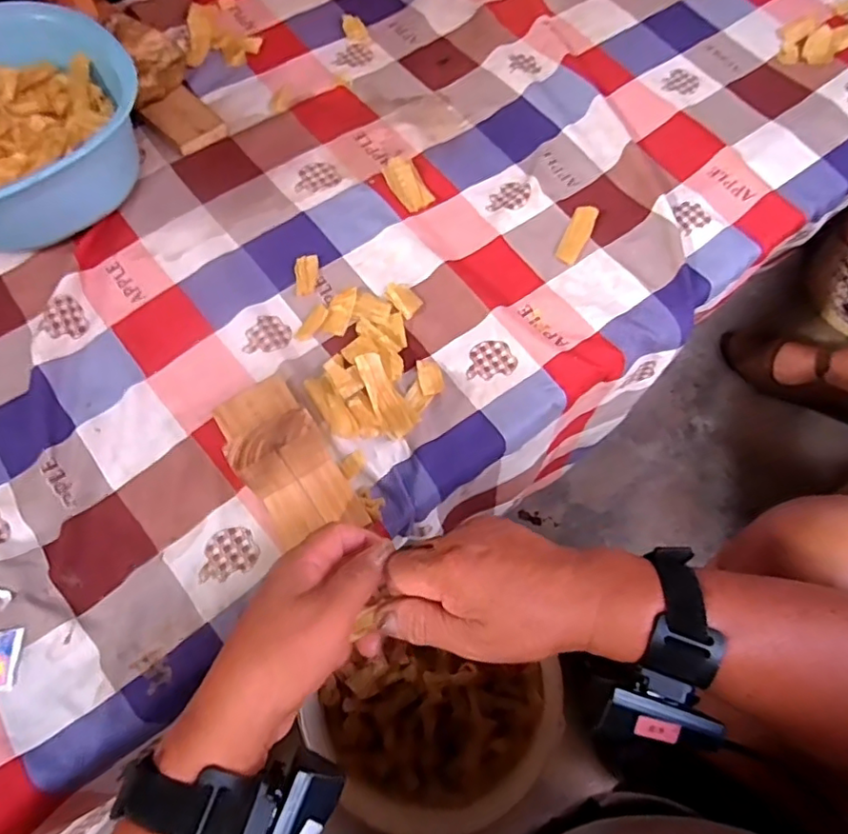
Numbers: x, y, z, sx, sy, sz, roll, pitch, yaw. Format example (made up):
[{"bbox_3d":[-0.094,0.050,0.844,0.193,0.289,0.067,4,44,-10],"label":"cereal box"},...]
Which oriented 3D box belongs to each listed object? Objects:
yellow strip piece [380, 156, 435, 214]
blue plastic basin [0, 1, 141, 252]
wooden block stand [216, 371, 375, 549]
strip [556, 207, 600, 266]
[{"bbox_3d":[-0.019,-0.260,0.641,0.037,0.005,0.078,-23,69,-8],"label":"yellow strip piece"},{"bbox_3d":[-0.435,-0.304,0.609,0.256,0.123,0.256,0,68,1],"label":"blue plastic basin"},{"bbox_3d":[-0.115,0.027,0.464,0.071,0.099,0.156,-30,70,-11],"label":"wooden block stand"},{"bbox_3d":[0.164,-0.196,0.614,0.024,0.009,0.074,22,70,10],"label":"strip"}]

